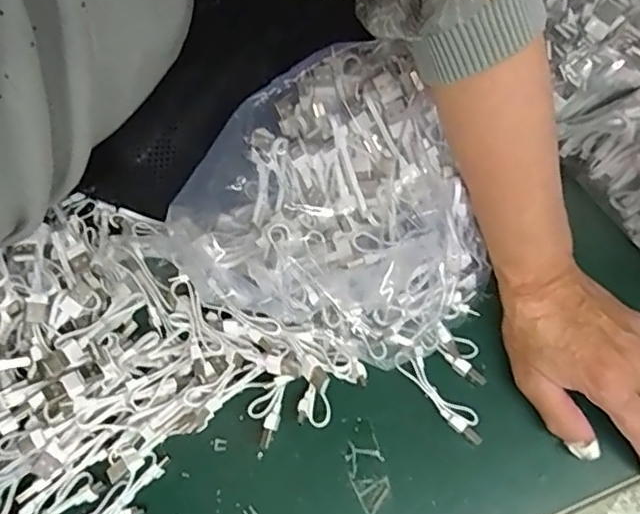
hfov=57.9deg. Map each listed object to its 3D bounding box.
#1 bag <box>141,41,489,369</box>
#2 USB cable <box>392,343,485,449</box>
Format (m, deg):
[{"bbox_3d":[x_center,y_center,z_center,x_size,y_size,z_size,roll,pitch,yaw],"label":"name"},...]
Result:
[{"bbox_3d":[0.008,-0.018,0.359,0.186,0.068,0.175,-36,75,-8],"label":"bag"},{"bbox_3d":[0.077,0.089,0.373,0.019,0.011,0.073,-37,76,-8],"label":"USB cable"}]

